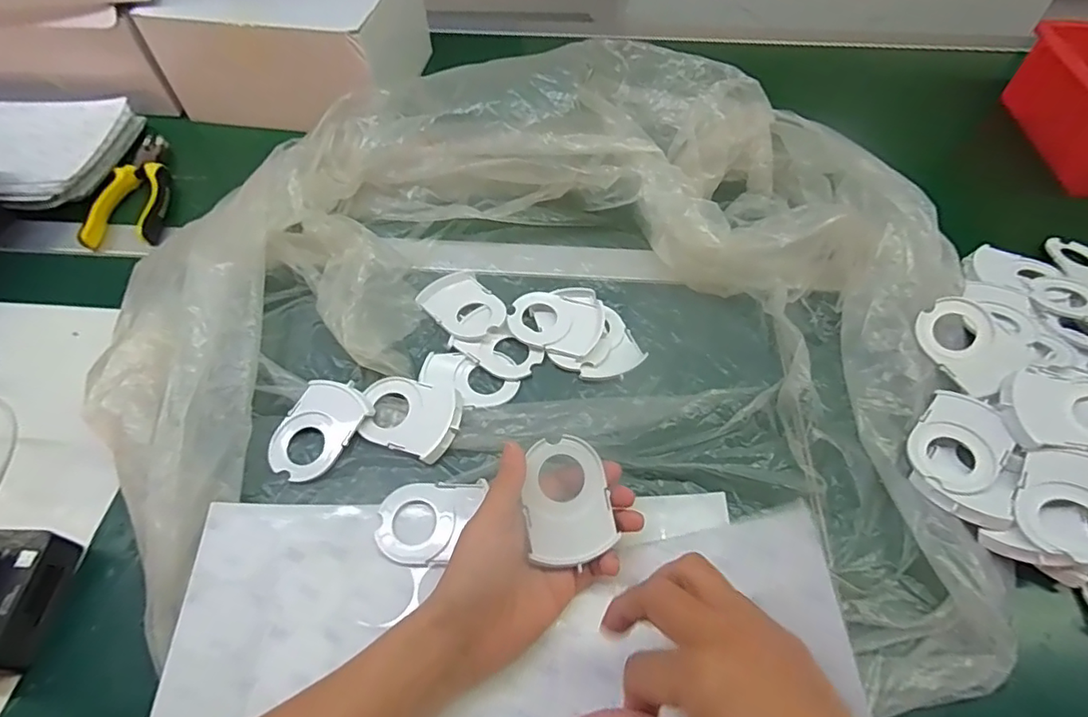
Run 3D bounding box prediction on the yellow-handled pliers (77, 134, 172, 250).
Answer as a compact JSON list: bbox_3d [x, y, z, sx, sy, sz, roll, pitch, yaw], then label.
[{"bbox_3d":[-0.422,-0.172,0.569,0.065,0.017,0.170,-13,56,-9],"label":"yellow-handled pliers"}]

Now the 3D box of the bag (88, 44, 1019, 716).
[{"bbox_3d":[0.000,-0.051,0.437,0.610,0.104,0.500,3,56,3],"label":"bag"}]

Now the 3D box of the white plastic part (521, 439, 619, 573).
[{"bbox_3d":[0.014,0.089,0.351,0.051,0.004,0.075,-11,79,-9],"label":"white plastic part"}]

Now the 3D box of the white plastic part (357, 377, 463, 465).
[{"bbox_3d":[-0.102,0.043,0.420,0.075,0.014,0.055,14,57,10],"label":"white plastic part"}]

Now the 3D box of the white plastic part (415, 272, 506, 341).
[{"bbox_3d":[-0.070,-0.046,0.484,0.053,0.007,0.076,-38,63,-23],"label":"white plastic part"}]

